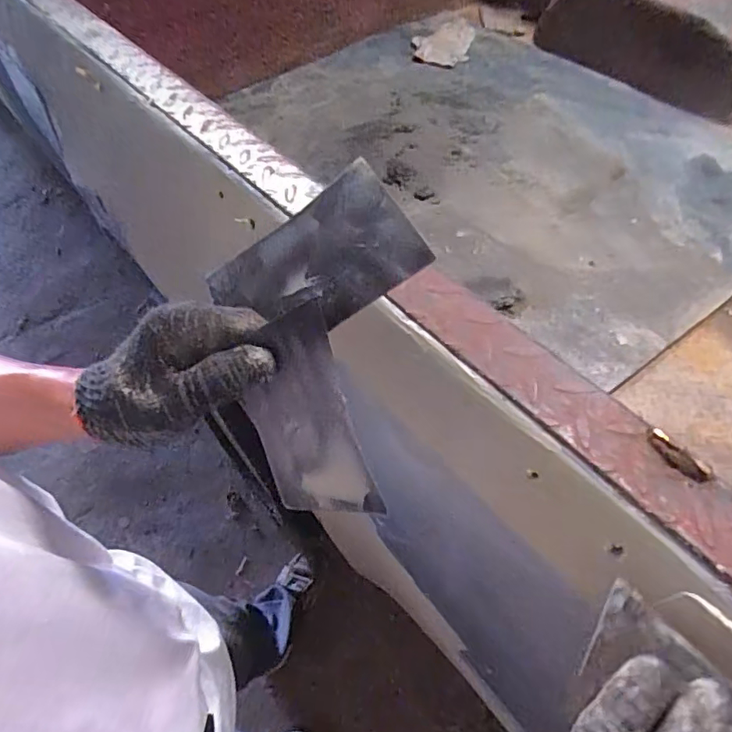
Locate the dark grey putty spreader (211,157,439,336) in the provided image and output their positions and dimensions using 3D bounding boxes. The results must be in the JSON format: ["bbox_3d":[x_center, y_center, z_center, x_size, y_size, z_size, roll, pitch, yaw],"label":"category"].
[{"bbox_3d":[-0.026,-0.054,0.295,0.109,0.005,0.066,-36,95,7],"label":"dark grey putty spreader"}]

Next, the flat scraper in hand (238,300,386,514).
[{"bbox_3d":[-0.037,0.032,0.296,0.064,0.124,0.004,-9,22,23],"label":"flat scraper in hand"}]

